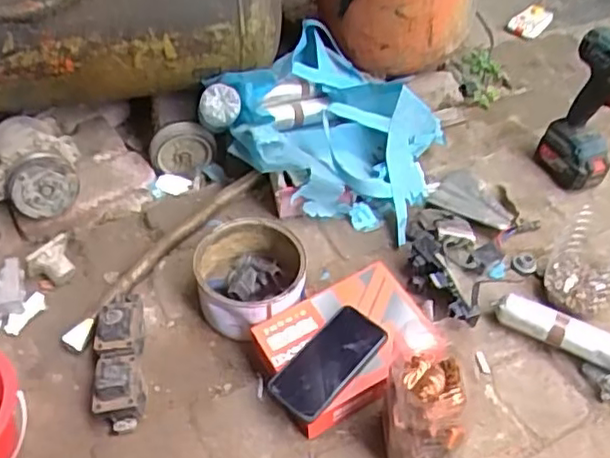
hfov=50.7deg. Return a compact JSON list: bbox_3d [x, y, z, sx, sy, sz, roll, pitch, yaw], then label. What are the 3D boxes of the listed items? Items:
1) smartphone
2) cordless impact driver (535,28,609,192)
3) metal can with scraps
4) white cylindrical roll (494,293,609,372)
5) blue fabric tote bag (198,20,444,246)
[{"bbox_3d":[0.029,0.165,0.808,0.075,0.015,0.160,34,57,26],"label":"smartphone"},{"bbox_3d":[0.466,-0.176,1.043,0.134,0.244,0.098,36,58,28],"label":"cordless impact driver"},{"bbox_3d":[-0.072,0.071,0.905,0.145,0.101,0.144,0,49,0],"label":"metal can with scraps"},{"bbox_3d":[0.389,0.159,0.851,0.271,0.050,0.048,24,53,20],"label":"white cylindrical roll"},{"bbox_3d":[0.058,-0.174,1.089,0.349,0.181,0.346,26,53,22],"label":"blue fabric tote bag"}]

